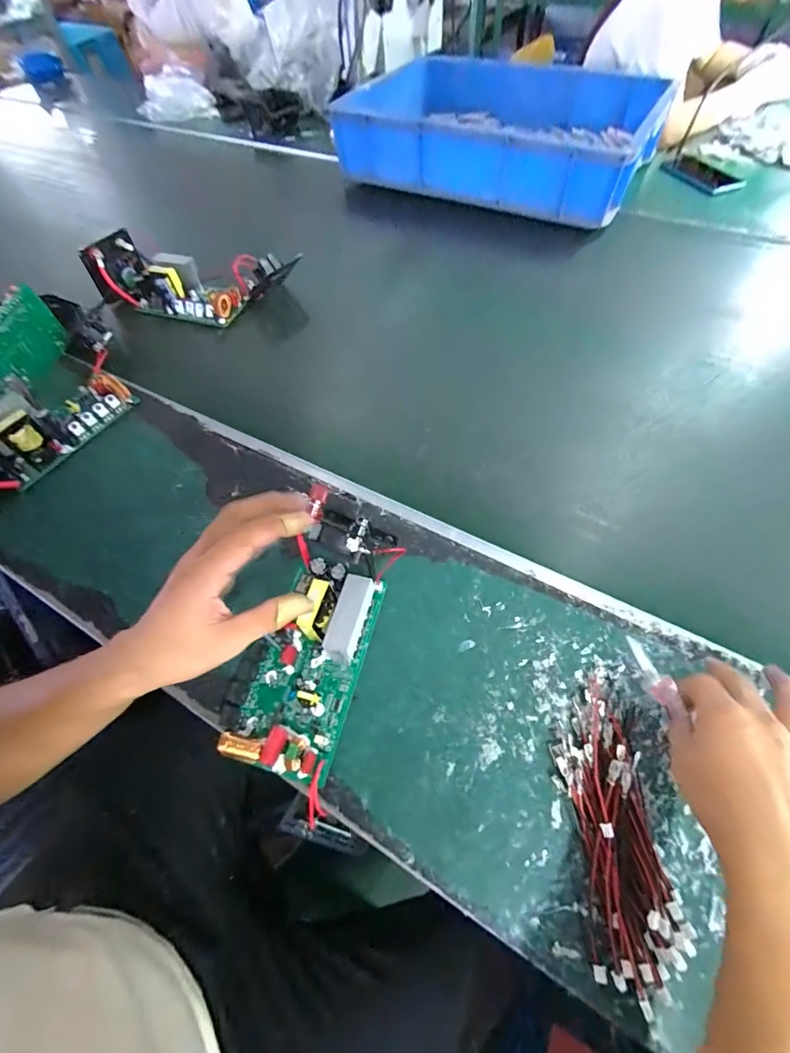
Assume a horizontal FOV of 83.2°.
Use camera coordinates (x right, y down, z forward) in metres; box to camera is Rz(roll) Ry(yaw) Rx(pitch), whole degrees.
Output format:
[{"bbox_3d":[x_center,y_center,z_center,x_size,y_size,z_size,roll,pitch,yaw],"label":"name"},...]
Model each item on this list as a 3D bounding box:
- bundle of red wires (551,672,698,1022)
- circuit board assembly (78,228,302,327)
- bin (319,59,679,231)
[{"bbox_3d":[0.162,0.215,0.333,0.065,0.033,0.200,-5,58,0],"label":"bundle of red wires"},{"bbox_3d":[-0.363,-0.434,0.779,0.372,0.084,0.133,14,60,12],"label":"circuit board assembly"},{"bbox_3d":[0.248,-0.859,0.948,0.609,0.122,0.502,30,65,20],"label":"bin"}]

